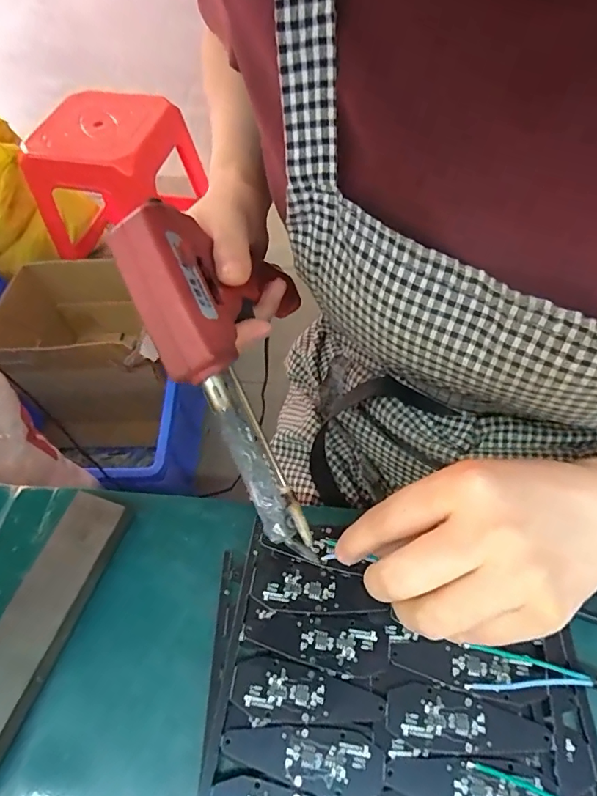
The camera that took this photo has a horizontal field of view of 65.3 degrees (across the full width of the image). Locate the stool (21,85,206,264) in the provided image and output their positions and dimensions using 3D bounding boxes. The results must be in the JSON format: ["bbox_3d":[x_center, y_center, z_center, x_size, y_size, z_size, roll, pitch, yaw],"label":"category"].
[{"bbox_3d":[-0.455,-0.517,1.184,0.339,0.352,0.317,12,59,11],"label":"stool"}]

